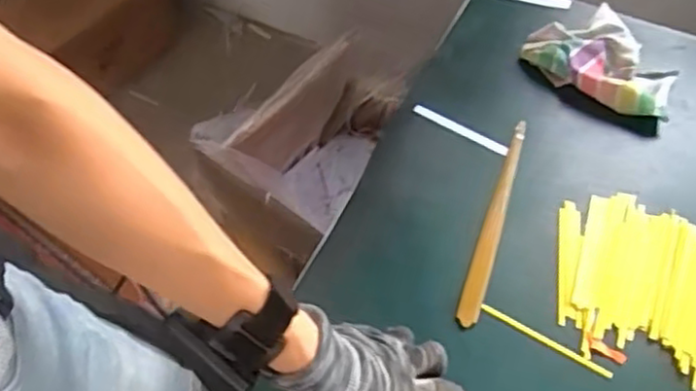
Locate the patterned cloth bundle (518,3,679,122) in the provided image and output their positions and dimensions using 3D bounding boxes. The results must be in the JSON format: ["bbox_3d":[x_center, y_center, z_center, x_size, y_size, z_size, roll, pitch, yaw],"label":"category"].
[{"bbox_3d":[0.258,-0.131,0.689,0.096,0.035,0.144,-37,62,-19],"label":"patterned cloth bundle"}]

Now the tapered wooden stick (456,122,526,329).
[{"bbox_3d":[0.130,0.017,0.613,0.017,0.014,0.209,16,59,13],"label":"tapered wooden stick"}]

